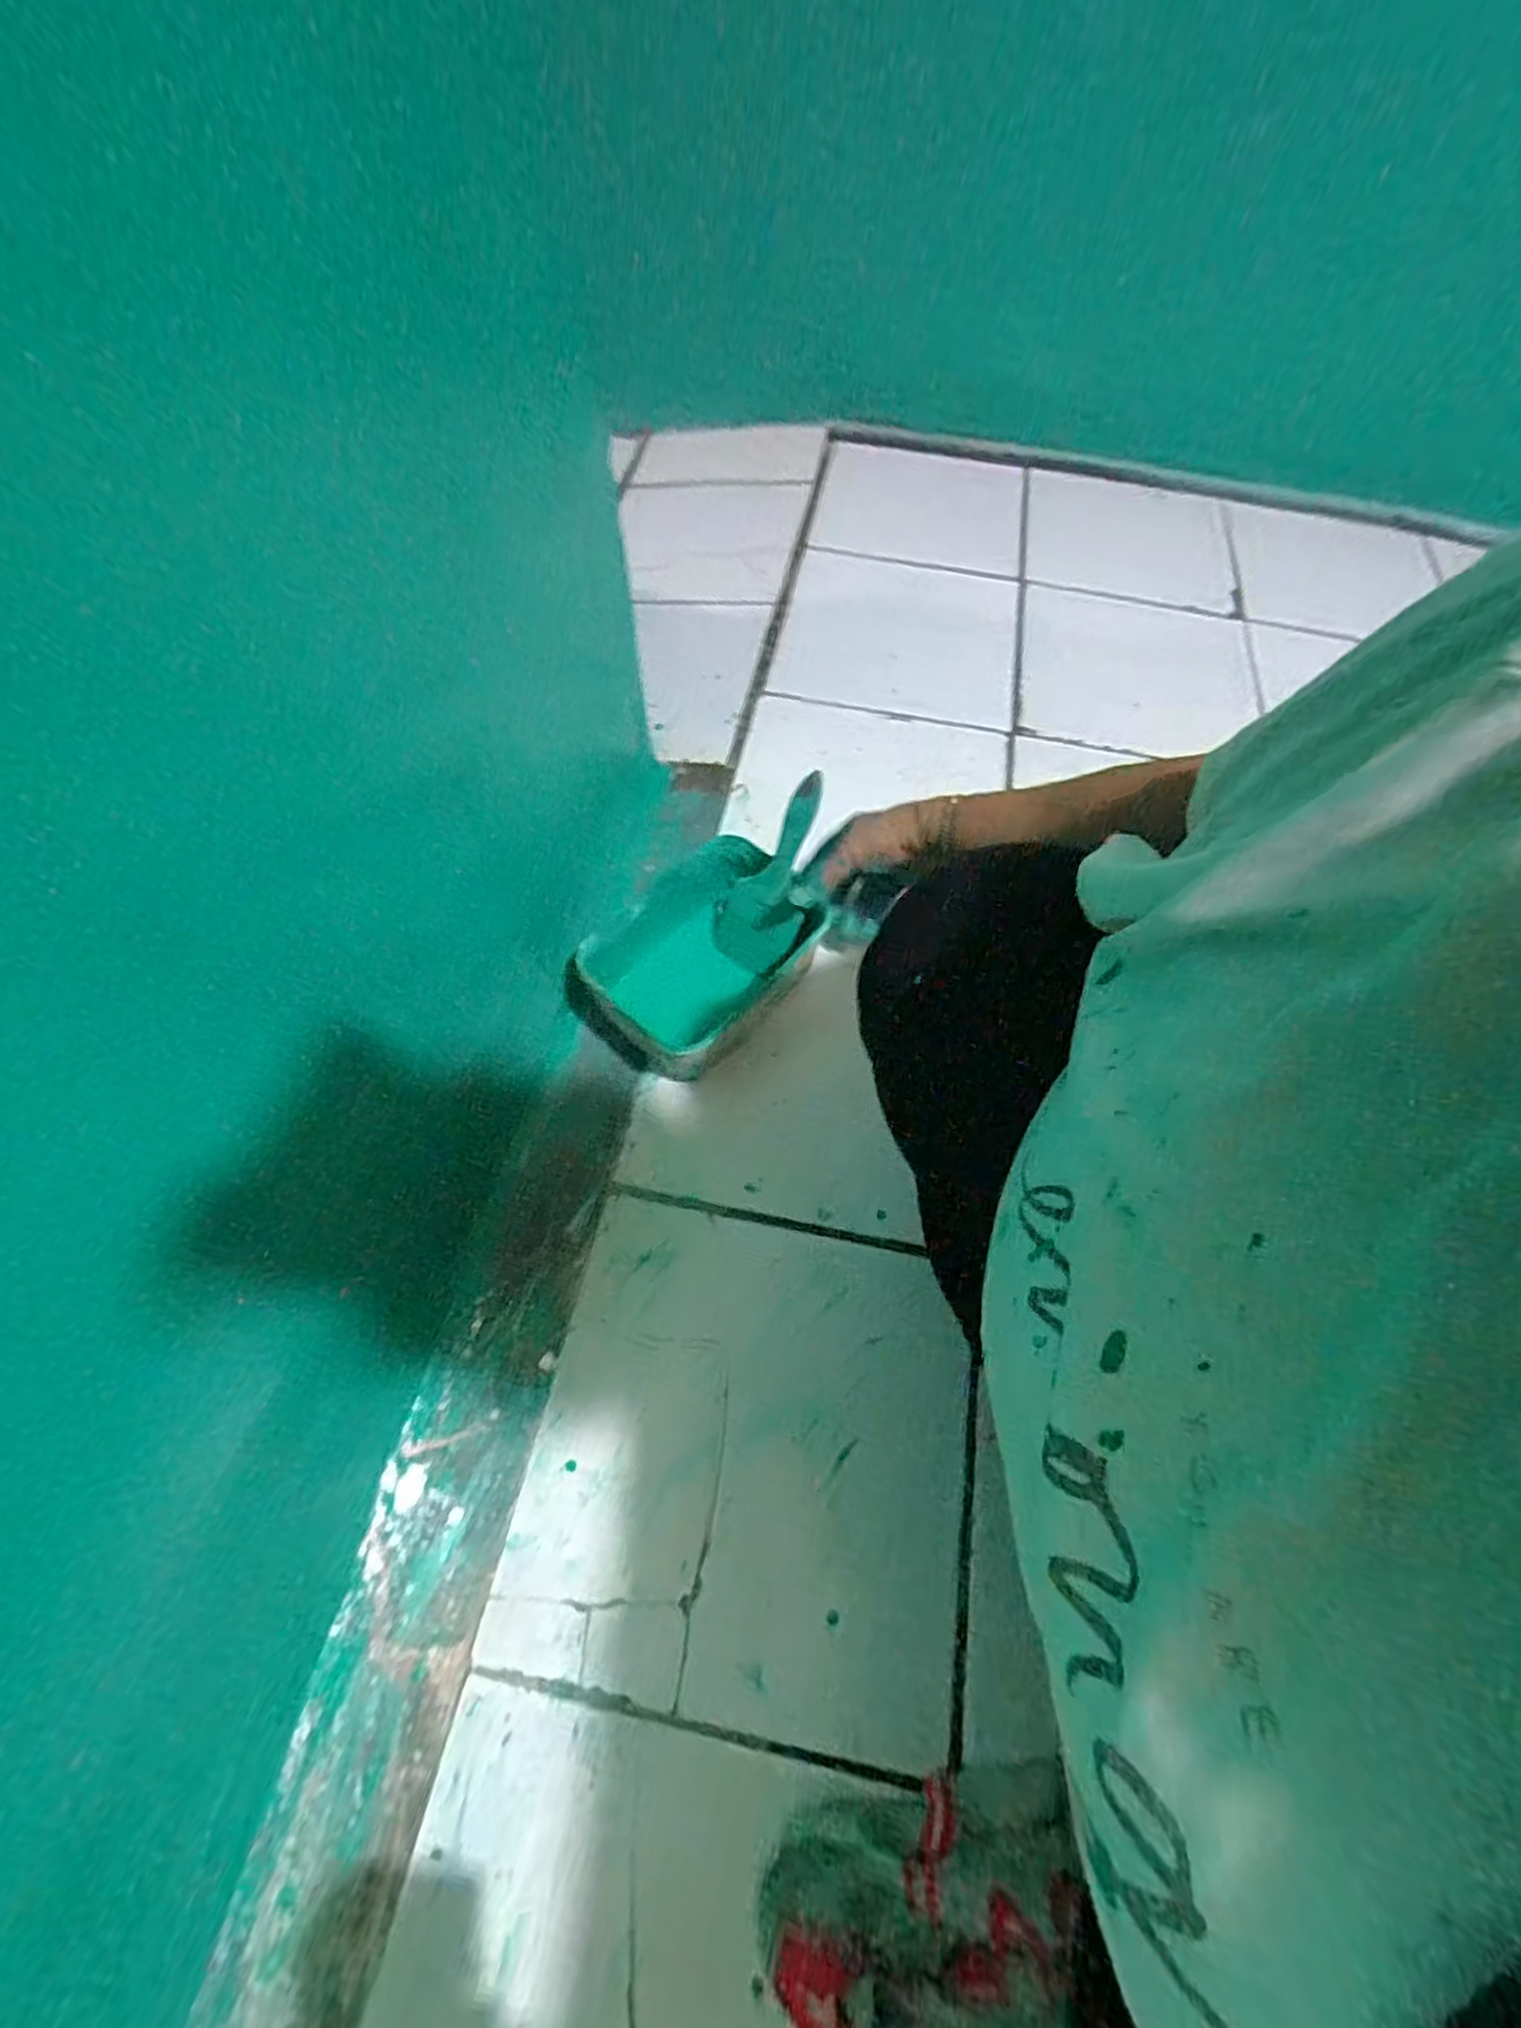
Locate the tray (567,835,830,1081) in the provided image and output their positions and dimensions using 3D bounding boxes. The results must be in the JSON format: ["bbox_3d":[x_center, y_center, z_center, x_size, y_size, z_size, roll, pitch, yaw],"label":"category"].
[{"bbox_3d":[-0.059,-0.049,0.668,0.216,0.053,0.162,-43,84,-4],"label":"tray"}]

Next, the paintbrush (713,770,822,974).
[{"bbox_3d":[0.010,-0.122,0.643,0.079,0.180,0.029,30,28,13],"label":"paintbrush"}]

